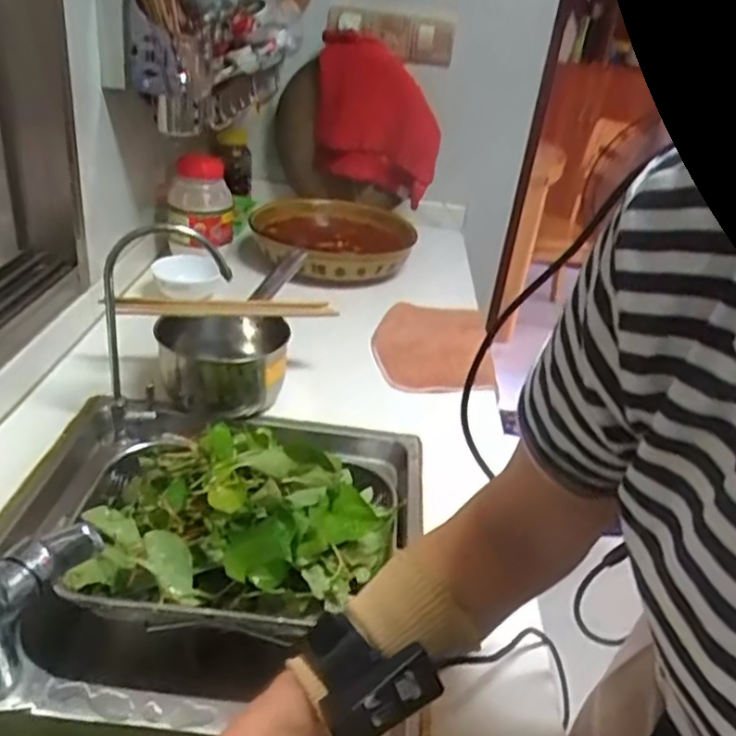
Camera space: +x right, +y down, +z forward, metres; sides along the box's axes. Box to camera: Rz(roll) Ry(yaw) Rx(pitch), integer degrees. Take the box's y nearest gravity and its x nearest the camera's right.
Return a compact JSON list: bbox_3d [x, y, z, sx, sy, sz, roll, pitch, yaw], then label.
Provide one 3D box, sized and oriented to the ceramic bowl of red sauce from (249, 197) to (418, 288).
[{"bbox_3d":[-0.046,-0.249,1.295,0.342,0.084,0.279,-17,37,-36],"label":"ceramic bowl of red sauce"}]

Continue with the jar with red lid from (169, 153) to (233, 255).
[{"bbox_3d":[-0.287,-0.282,1.165,0.105,0.147,0.094,1,30,-10],"label":"jar with red lid"}]

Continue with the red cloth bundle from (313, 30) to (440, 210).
[{"bbox_3d":[0.020,-0.505,1.357,0.285,0.261,0.066,19,-3,-30],"label":"red cloth bundle"}]

